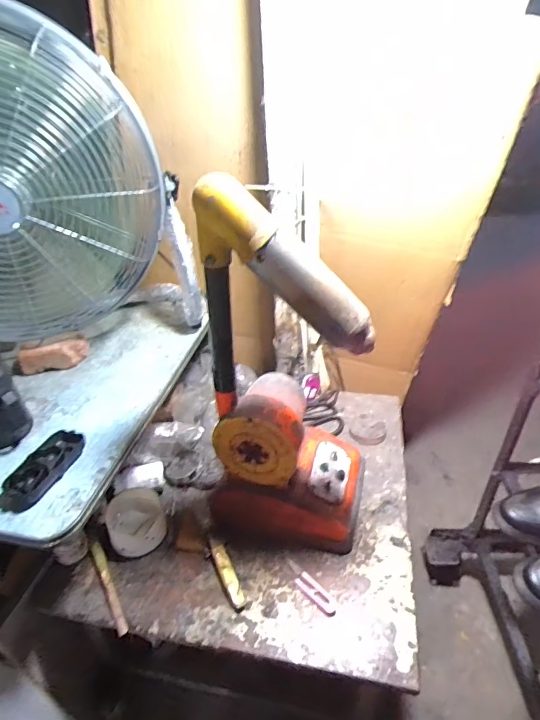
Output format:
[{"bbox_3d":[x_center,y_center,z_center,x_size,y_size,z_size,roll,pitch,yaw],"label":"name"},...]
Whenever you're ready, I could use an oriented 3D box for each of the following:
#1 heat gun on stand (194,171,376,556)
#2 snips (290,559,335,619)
[{"bbox_3d":[0.030,0.030,0.597,0.218,0.514,0.203,8,36,18],"label":"heat gun on stand"},{"bbox_3d":[0.060,0.335,0.614,0.027,0.004,0.095,-30,42,-32],"label":"snips"}]

